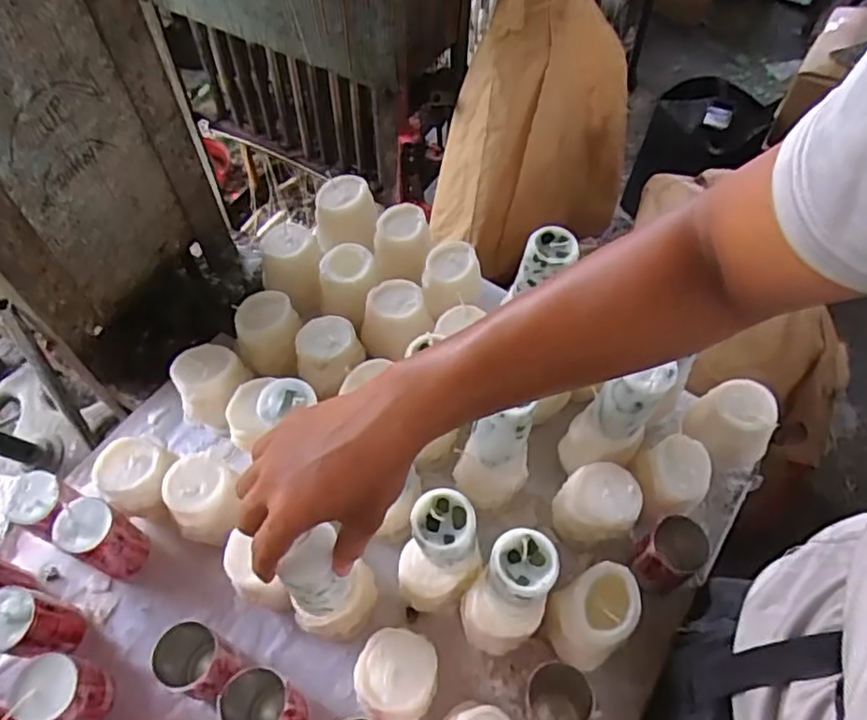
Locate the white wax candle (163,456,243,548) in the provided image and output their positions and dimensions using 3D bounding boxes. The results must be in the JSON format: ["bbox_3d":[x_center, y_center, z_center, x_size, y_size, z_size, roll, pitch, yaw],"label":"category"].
[{"bbox_3d":[-0.221,0.141,0.643,0.066,0.085,0.062,1,58,-1],"label":"white wax candle"}]

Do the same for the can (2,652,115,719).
[{"bbox_3d":[-0.313,0.284,0.555,0.051,0.081,0.051,1,58,-1],"label":"can"}]

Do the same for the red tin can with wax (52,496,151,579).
[{"bbox_3d":[-0.316,0.173,0.628,0.053,0.094,0.049,1,58,-1],"label":"red tin can with wax"}]

